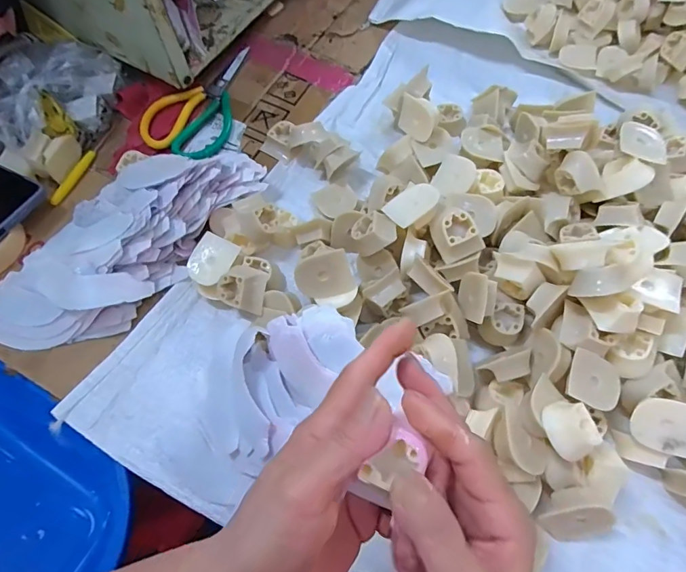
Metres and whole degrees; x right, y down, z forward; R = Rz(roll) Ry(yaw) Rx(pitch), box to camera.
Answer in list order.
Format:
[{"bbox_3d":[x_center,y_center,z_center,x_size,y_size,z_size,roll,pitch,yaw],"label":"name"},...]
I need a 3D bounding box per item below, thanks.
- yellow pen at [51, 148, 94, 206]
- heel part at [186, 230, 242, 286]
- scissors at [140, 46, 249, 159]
[{"bbox_3d":[-0.316,-0.128,0.509,0.007,0.012,0.083,15,65,8],"label":"yellow pen"},{"bbox_3d":[-0.129,-0.027,0.424,0.041,0.012,0.048,27,67,13],"label":"heel part"},{"bbox_3d":[-0.176,-0.239,0.551,0.097,0.021,0.185,15,65,8],"label":"scissors"}]

